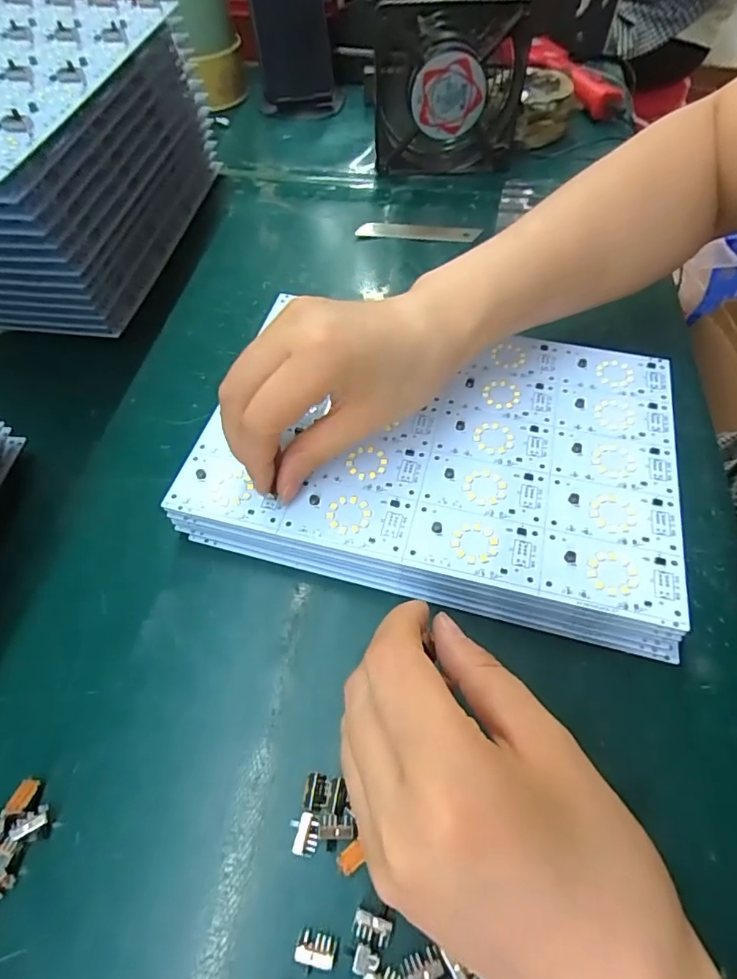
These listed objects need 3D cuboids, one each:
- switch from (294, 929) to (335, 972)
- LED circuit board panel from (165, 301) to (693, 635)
[{"bbox_3d":[-0.018,0.158,0.176,0.013,0.008,0.009,6,57,4],"label":"switch"},{"bbox_3d":[0.038,-0.033,0.273,0.236,0.007,0.160,13,58,8],"label":"LED circuit board panel"}]

